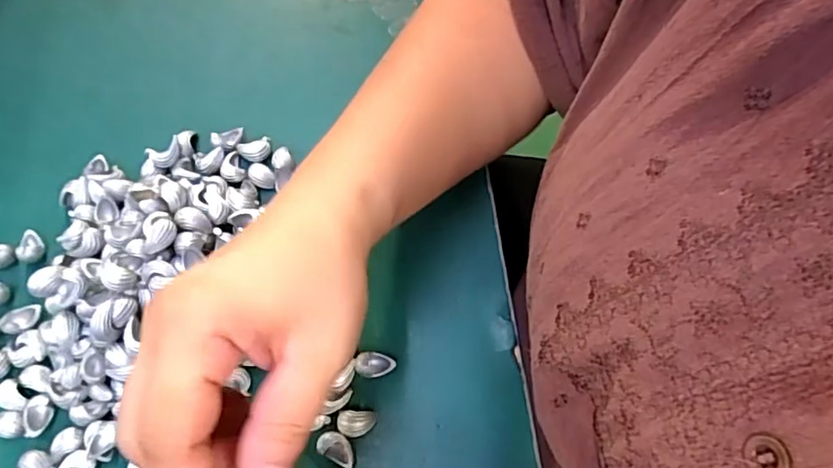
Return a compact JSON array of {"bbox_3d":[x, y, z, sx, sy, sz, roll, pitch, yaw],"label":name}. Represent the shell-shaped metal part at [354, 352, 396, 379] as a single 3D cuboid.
[{"bbox_3d":[-0.021,0.067,0.288,0.021,0.005,0.012,0,68,1],"label":"shell-shaped metal part"}]

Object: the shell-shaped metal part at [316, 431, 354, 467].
[{"bbox_3d":[-0.038,0.103,0.271,0.019,0.008,0.012,27,71,12],"label":"shell-shaped metal part"}]

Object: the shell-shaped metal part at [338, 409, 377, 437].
[{"bbox_3d":[-0.029,0.092,0.275,0.018,0.006,0.012,1,68,1],"label":"shell-shaped metal part"}]

